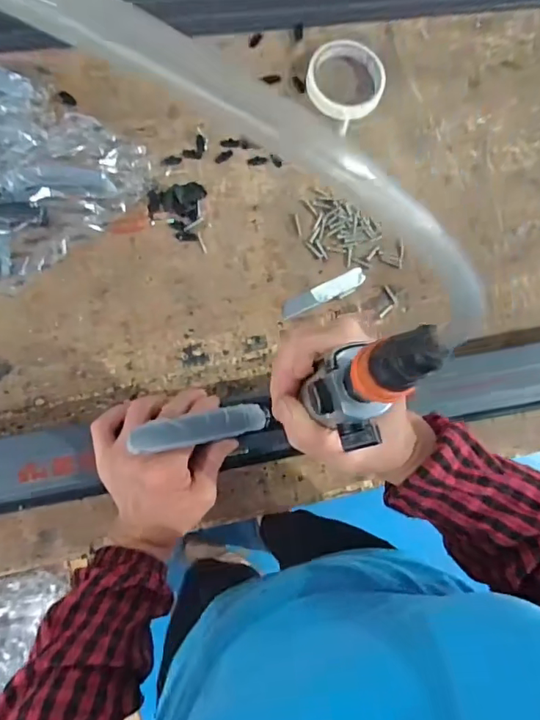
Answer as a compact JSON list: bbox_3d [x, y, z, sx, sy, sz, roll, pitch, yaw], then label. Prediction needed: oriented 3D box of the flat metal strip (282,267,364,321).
[{"bbox_3d":[0.061,-0.074,0.570,0.103,0.004,0.024,-25,86,-9],"label":"flat metal strip"}]

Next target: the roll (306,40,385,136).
[{"bbox_3d":[0.088,-0.329,0.595,0.089,0.026,0.094,1,83,-6],"label":"roll"}]

